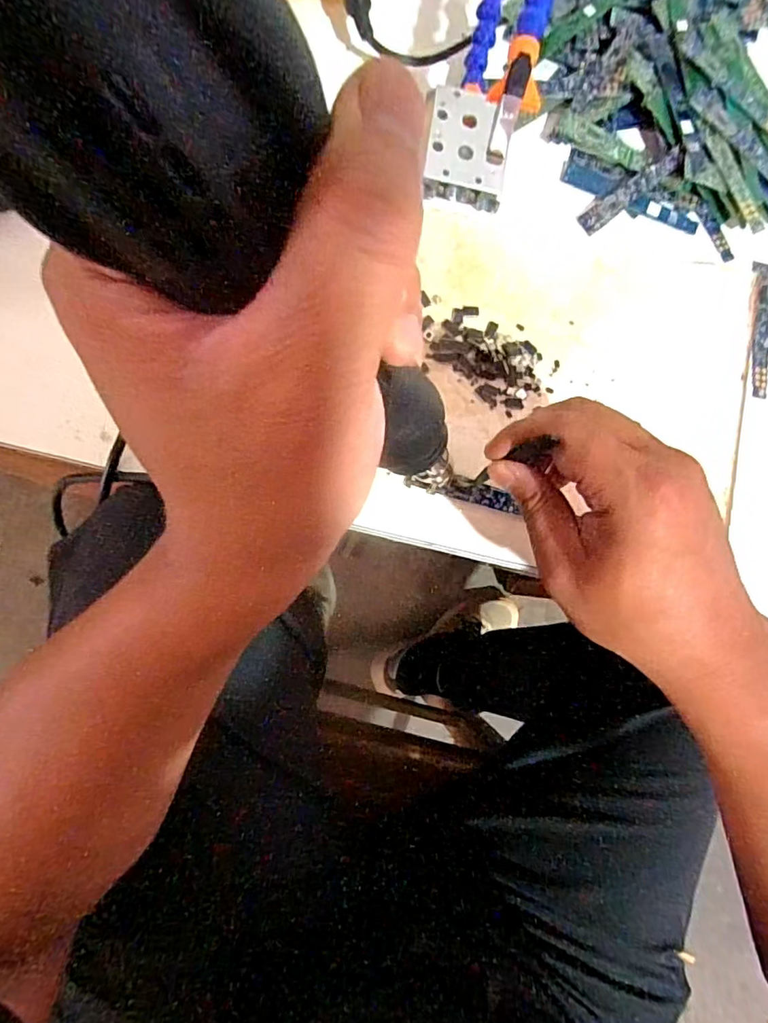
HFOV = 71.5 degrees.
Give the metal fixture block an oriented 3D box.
[{"bbox_3d":[0.057,-0.237,0.349,0.055,0.019,0.067,8,81,-4],"label":"metal fixture block"}]

